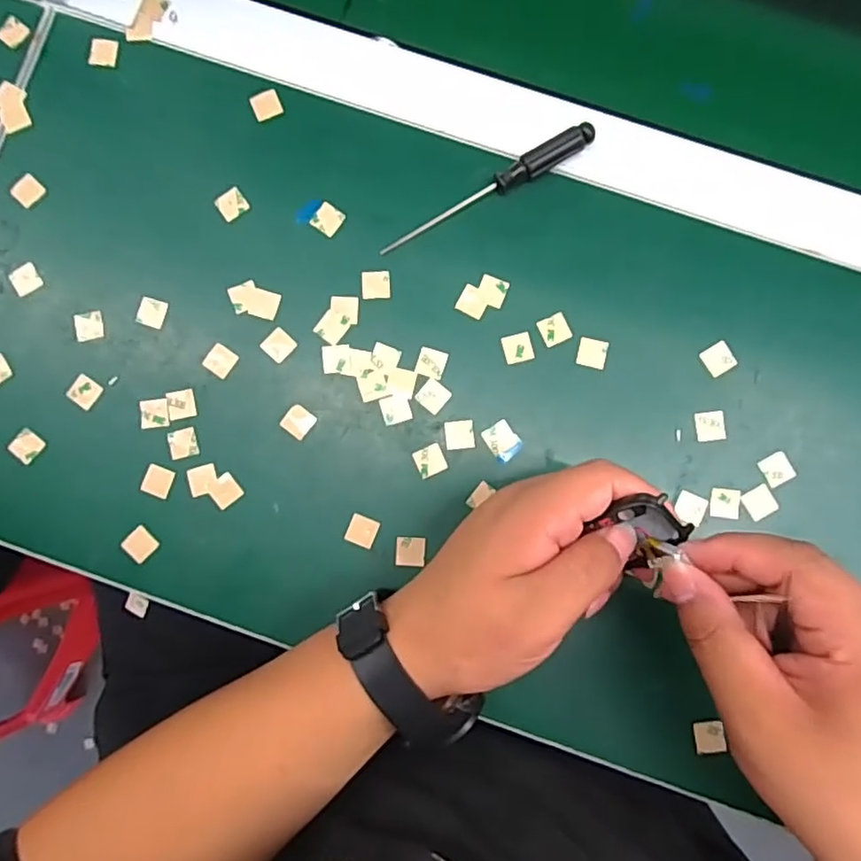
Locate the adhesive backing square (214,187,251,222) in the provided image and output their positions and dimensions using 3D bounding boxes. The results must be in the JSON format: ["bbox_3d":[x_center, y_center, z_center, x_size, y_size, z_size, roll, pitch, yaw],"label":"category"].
[{"bbox_3d":[-0.113,-0.129,0.348,0.016,0.004,0.016,-37,88,-8],"label":"adhesive backing square"}]

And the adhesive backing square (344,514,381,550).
[{"bbox_3d":[-0.037,0.055,0.332,0.016,0.004,0.015,22,87,2],"label":"adhesive backing square"}]

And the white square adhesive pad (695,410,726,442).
[{"bbox_3d":[0.154,-0.002,0.334,0.016,0.004,0.016,-6,86,-2],"label":"white square adhesive pad"}]

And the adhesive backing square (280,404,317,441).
[{"bbox_3d":[-0.073,-0.005,0.338,0.016,0.004,0.016,39,85,4],"label":"adhesive backing square"}]

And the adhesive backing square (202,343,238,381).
[{"bbox_3d":[-0.118,-0.039,0.341,0.016,0.004,0.016,34,80,0],"label":"adhesive backing square"}]

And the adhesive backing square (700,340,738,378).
[{"bbox_3d":[0.159,-0.039,0.336,0.017,0.004,0.017,-32,87,0],"label":"adhesive backing square"}]

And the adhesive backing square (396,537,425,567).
[{"bbox_3d":[-0.011,0.066,0.332,0.015,0.004,0.015,4,80,-1],"label":"adhesive backing square"}]

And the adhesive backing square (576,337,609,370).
[{"bbox_3d":[0.090,-0.043,0.338,0.016,0.004,0.016,13,89,5],"label":"adhesive backing square"}]

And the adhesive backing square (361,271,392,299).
[{"bbox_3d":[-0.031,-0.082,0.343,0.015,0.004,0.015,-4,92,-4],"label":"adhesive backing square"}]

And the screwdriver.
[{"bbox_3d":[0.031,-0.134,0.338,0.130,0.013,0.014,-27,86,0],"label":"screwdriver"}]

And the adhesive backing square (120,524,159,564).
[{"bbox_3d":[-0.159,0.062,0.332,0.016,0.004,0.016,44,88,3],"label":"adhesive backing square"}]

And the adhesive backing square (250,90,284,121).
[{"bbox_3d":[-0.094,-0.188,0.350,0.016,0.004,0.016,-22,86,0],"label":"adhesive backing square"}]

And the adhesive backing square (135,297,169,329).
[{"bbox_3d":[-0.158,-0.067,0.344,0.015,0.004,0.016,14,84,-11],"label":"adhesive backing square"}]

